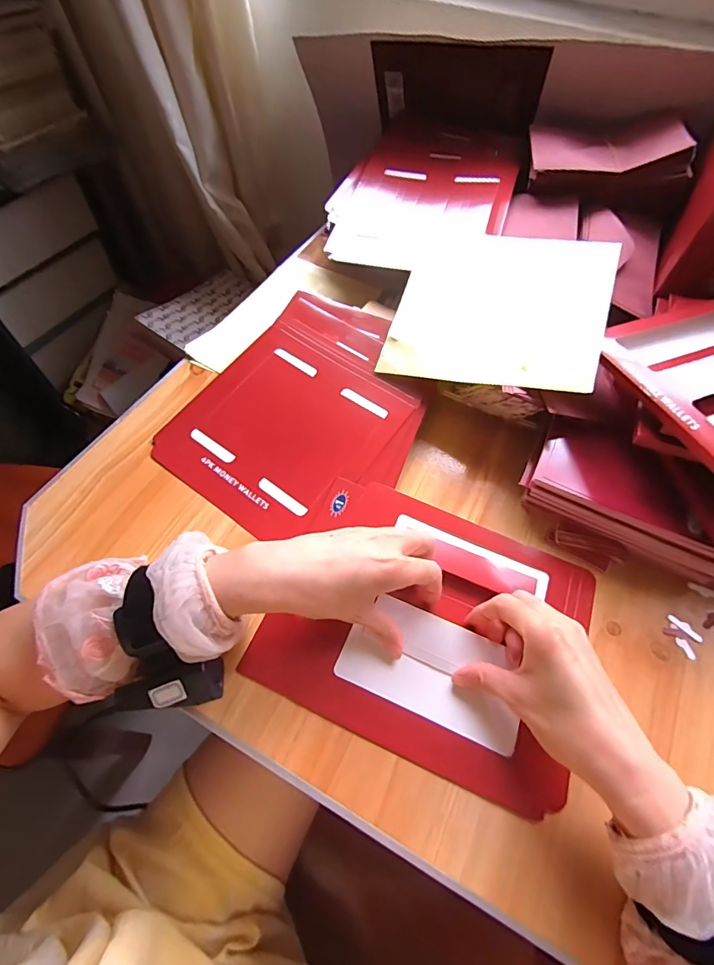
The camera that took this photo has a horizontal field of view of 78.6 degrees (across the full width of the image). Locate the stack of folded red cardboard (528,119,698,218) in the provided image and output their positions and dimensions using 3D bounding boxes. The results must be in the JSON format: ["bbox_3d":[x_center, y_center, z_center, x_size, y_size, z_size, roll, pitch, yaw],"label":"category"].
[{"bbox_3d":[0.317,-0.409,0.555,0.197,0.062,0.103,20,60,10],"label":"stack of folded red cardboard"}]

